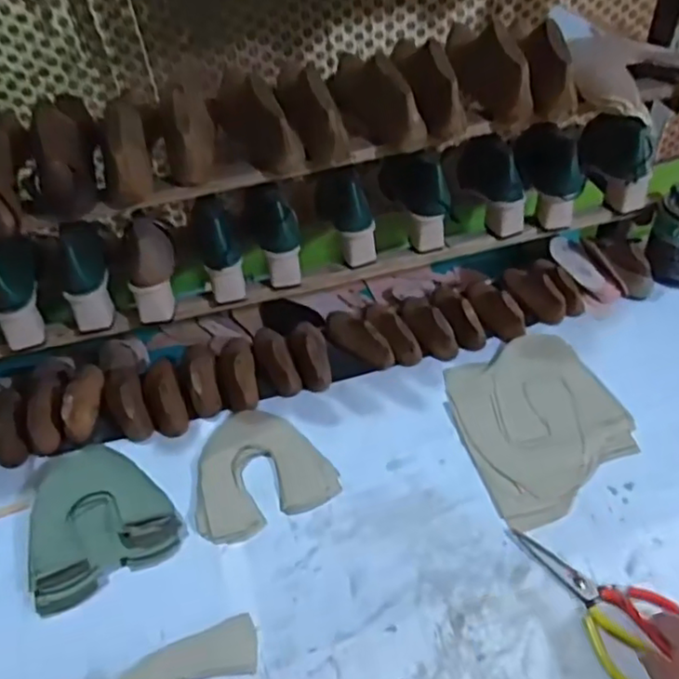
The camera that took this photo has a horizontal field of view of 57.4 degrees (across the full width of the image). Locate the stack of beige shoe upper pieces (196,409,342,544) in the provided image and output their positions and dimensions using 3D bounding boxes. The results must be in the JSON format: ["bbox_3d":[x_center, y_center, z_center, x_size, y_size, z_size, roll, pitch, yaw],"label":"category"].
[{"bbox_3d":[-0.112,0.160,0.803,0.170,0.015,0.170,-21,49,-16],"label":"stack of beige shoe upper pieces"}]

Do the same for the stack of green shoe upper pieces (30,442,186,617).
[{"bbox_3d":[-0.299,0.212,0.760,0.165,0.031,0.186,-24,50,-18],"label":"stack of green shoe upper pieces"}]

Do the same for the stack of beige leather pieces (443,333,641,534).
[{"bbox_3d":[0.269,0.107,0.824,0.216,0.016,0.256,-14,47,-9],"label":"stack of beige leather pieces"}]

